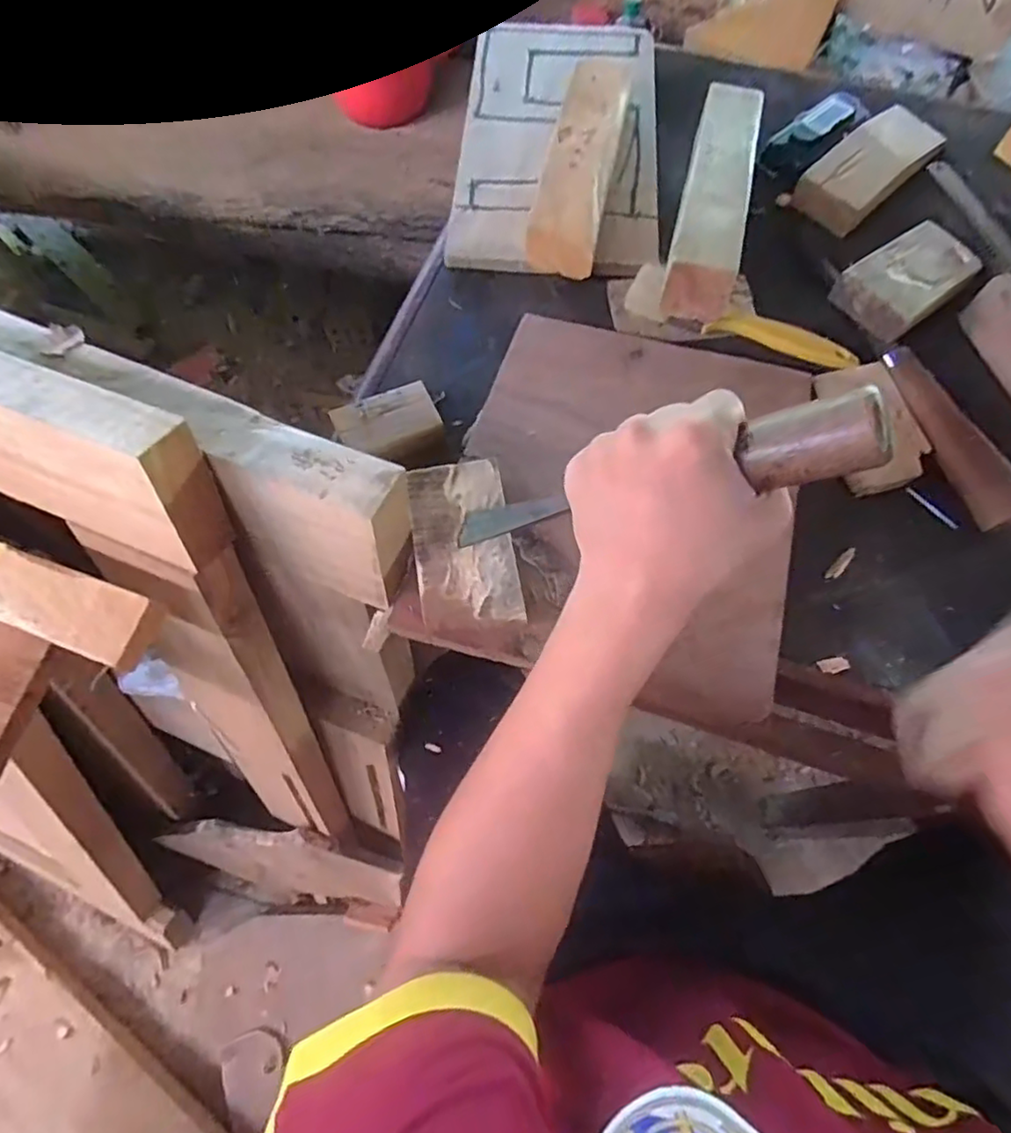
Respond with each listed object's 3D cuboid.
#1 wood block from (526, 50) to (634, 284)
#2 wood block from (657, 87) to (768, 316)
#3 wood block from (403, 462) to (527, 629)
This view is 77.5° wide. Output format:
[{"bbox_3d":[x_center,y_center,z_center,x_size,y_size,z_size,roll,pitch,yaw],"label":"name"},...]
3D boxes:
[{"bbox_3d":[0.064,-0.341,0.531,0.055,0.043,0.217,12,67,5],"label":"wood block"},{"bbox_3d":[0.170,-0.300,0.503,0.056,0.046,0.243,14,68,6],"label":"wood block"},{"bbox_3d":[-0.025,-0.011,0.390,0.058,0.030,0.104,-9,67,-4],"label":"wood block"}]

